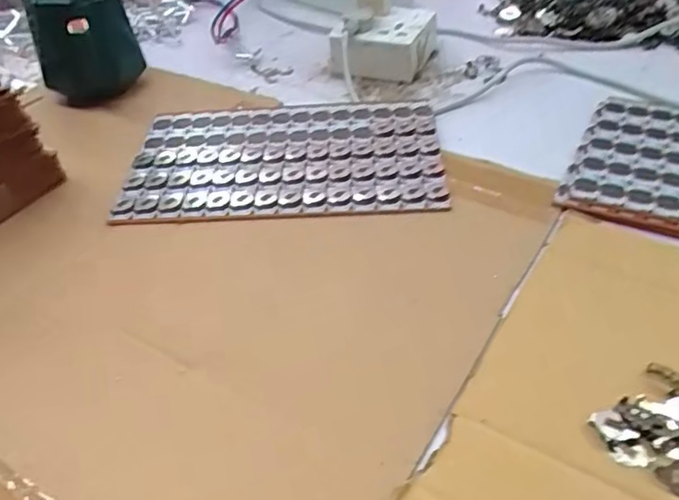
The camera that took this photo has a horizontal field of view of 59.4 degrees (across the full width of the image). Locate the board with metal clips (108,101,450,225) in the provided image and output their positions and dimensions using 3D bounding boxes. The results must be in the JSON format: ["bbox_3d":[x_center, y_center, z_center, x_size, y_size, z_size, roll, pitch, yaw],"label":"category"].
[{"bbox_3d":[-0.044,-0.079,0.489,0.246,0.009,0.152,-1,41,3],"label":"board with metal clips"}]

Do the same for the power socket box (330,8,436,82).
[{"bbox_3d":[0.048,-0.216,0.610,0.092,0.041,0.097,9,43,15],"label":"power socket box"}]

